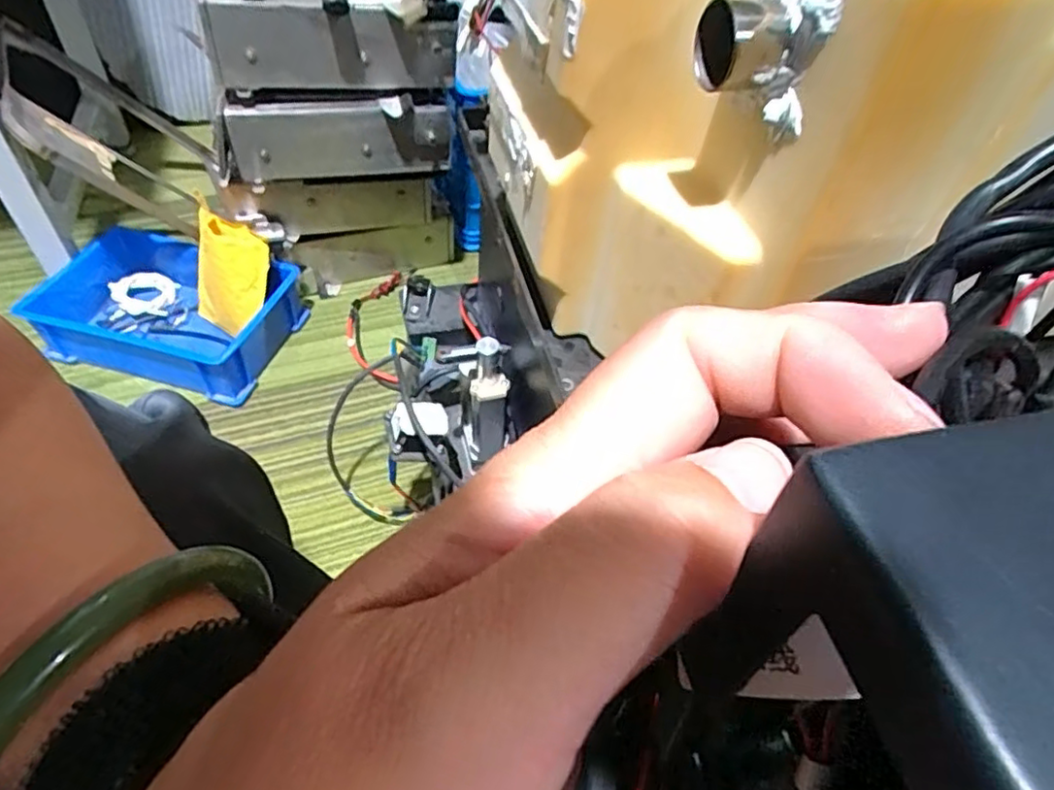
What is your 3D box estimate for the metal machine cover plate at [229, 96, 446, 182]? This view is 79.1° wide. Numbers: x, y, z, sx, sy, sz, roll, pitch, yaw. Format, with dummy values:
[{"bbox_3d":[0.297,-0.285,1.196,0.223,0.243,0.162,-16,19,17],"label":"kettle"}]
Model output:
[{"bbox_3d":[-0.216,-0.299,0.751,0.249,0.085,0.029,-11,51,-13],"label":"metal machine cover plate"}]

